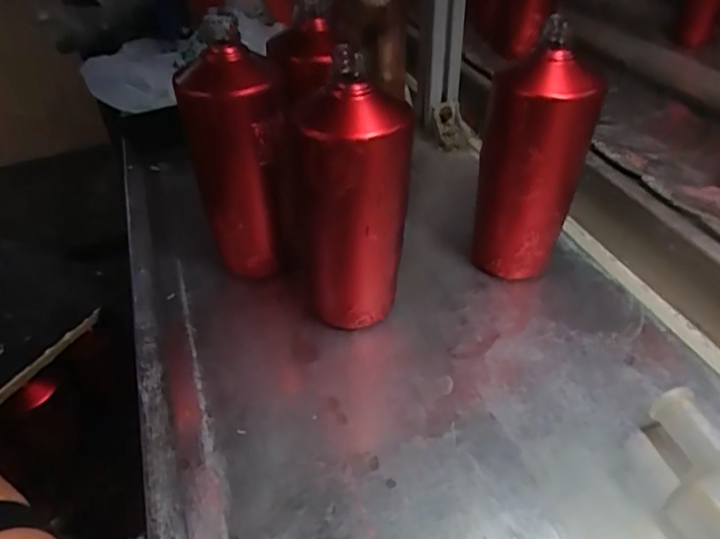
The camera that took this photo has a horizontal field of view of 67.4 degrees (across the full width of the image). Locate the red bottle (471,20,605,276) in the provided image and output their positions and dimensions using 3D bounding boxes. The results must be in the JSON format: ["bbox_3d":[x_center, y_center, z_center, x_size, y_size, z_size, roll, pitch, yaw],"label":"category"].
[{"bbox_3d":[0.142,-0.083,0.468,0.073,0.197,0.069,-19,44,-17],"label":"red bottle"}]

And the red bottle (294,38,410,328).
[{"bbox_3d":[-0.005,-0.048,0.416,0.082,0.197,0.078,-10,39,2],"label":"red bottle"}]

